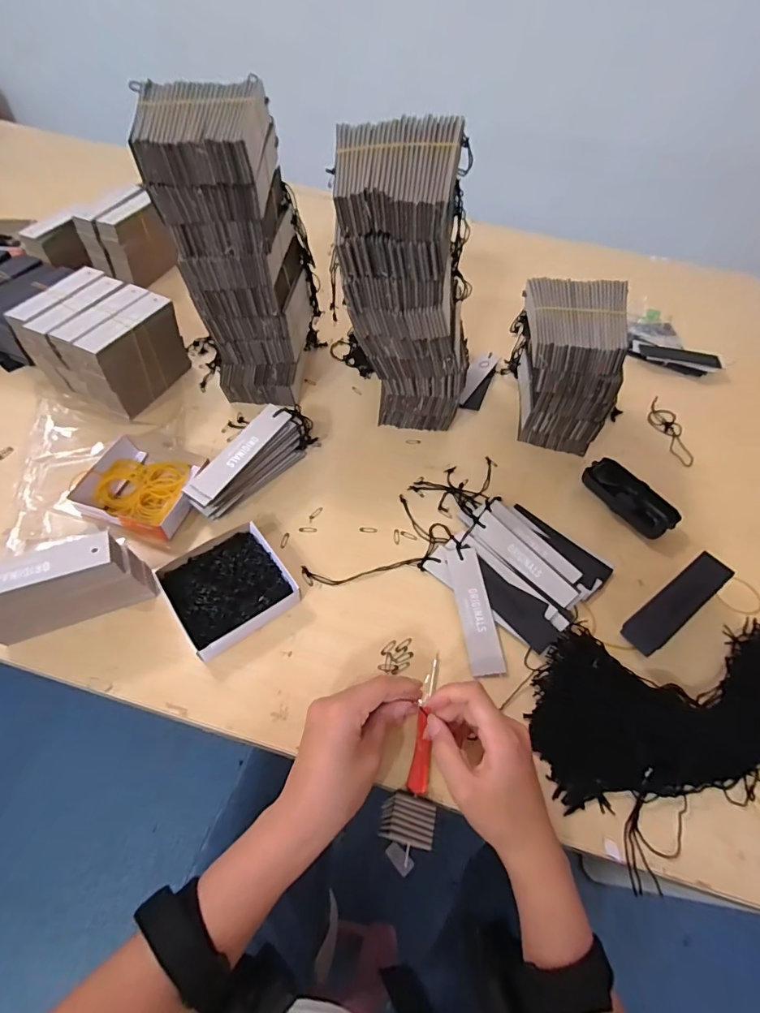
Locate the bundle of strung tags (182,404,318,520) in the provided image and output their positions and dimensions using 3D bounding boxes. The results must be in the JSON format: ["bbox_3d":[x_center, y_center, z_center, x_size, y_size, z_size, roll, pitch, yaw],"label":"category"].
[{"bbox_3d":[-0.135,-0.056,0.510,0.033,0.072,0.175,32,58,18],"label":"bundle of strung tags"}]

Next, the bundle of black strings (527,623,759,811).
[{"bbox_3d":[0.278,0.169,0.404,0.287,0.031,0.129,-4,54,-7],"label":"bundle of black strings"}]

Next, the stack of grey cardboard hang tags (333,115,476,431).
[{"bbox_3d":[0.028,-0.205,0.493,0.147,0.295,0.113,8,54,2],"label":"stack of grey cardboard hang tags"}]

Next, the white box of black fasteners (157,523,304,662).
[{"bbox_3d":[-0.143,0.077,0.436,0.102,0.027,0.103,-30,62,-23],"label":"white box of black fasteners"}]

